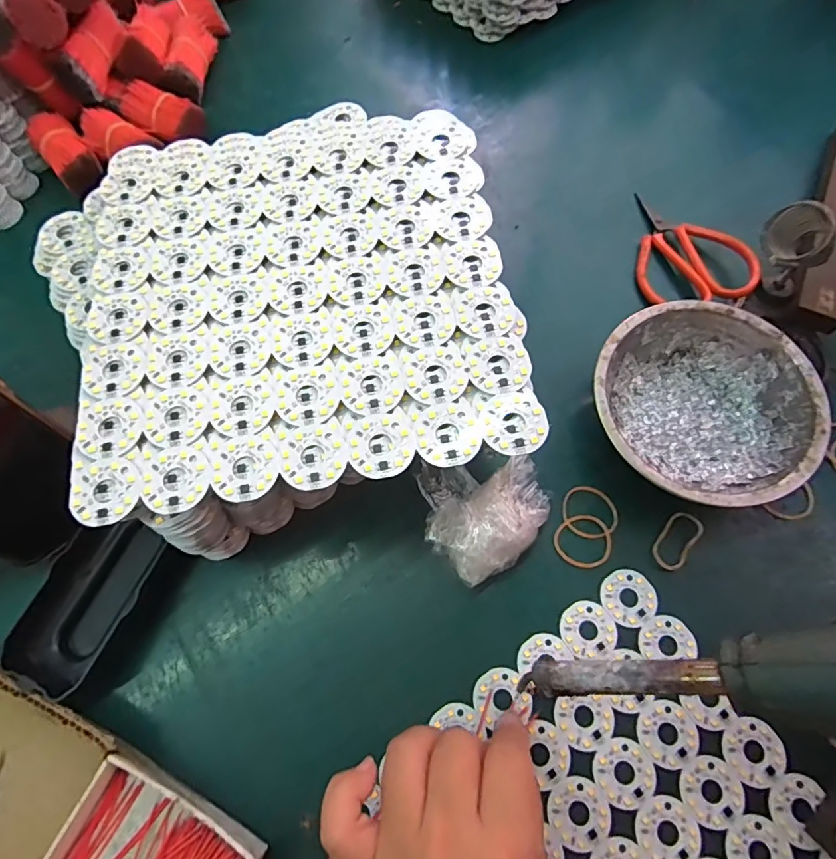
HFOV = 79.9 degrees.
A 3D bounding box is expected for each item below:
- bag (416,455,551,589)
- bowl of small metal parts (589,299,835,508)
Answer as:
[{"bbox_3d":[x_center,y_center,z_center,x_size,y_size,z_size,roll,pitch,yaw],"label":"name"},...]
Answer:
[{"bbox_3d":[0.041,0.050,0.292,0.072,0.031,0.068,-8,69,-2],"label":"bag"},{"bbox_3d":[0.170,-0.017,0.302,0.122,0.039,0.123,0,69,1],"label":"bowl of small metal parts"}]

